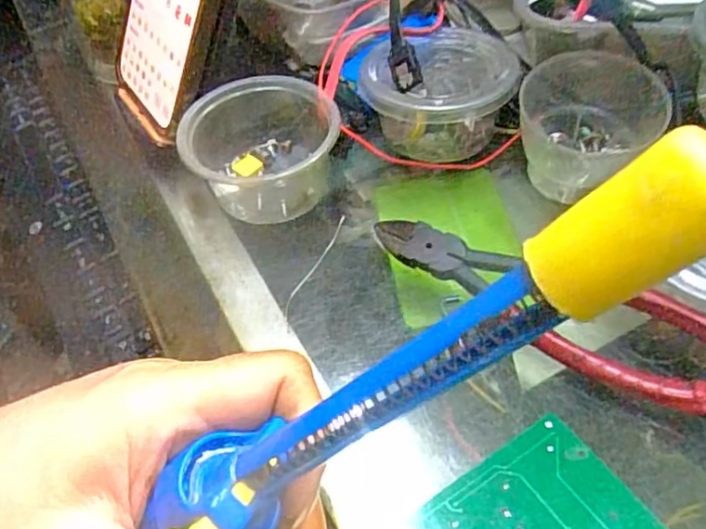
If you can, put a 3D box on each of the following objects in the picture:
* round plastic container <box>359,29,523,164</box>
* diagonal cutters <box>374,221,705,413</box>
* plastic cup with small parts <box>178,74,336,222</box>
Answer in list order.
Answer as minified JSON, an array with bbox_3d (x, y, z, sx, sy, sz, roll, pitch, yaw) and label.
[{"bbox_3d":[0.044,-0.091,0.330,0.076,0.043,0.076,-4,51,3],"label":"round plastic container"},{"bbox_3d":[0.076,0.012,0.258,0.154,0.018,0.038,28,59,24],"label":"diagonal cutters"},{"bbox_3d":[-0.047,-0.059,0.320,0.075,0.042,0.068,-21,53,-11],"label":"plastic cup with small parts"}]

